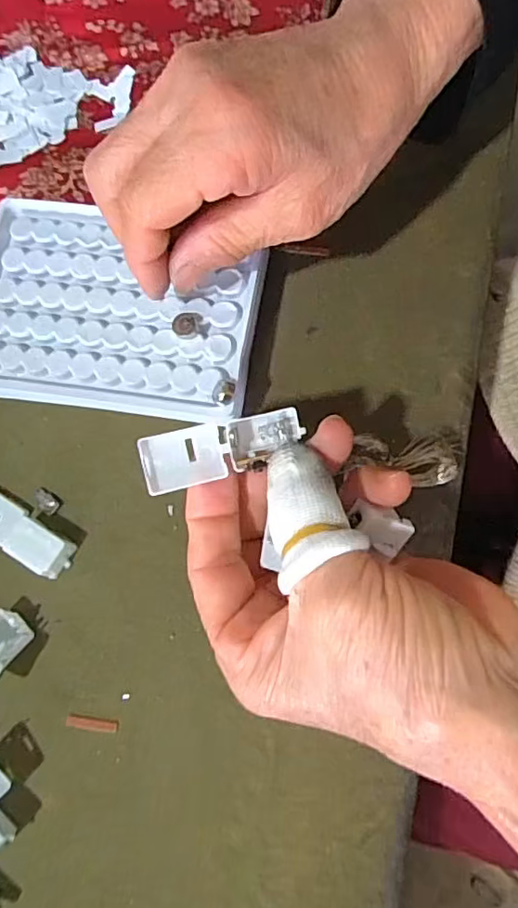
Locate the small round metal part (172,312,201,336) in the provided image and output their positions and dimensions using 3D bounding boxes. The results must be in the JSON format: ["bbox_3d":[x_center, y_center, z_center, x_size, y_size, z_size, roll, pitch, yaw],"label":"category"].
[{"bbox_3d":[-0.032,-0.057,0.249,0.012,0.005,0.011,-1,76,5],"label":"small round metal part"}]

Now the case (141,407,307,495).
[{"bbox_3d":[-0.013,-0.002,0.194,0.055,0.013,0.019,-17,78,-19],"label":"case"}]

